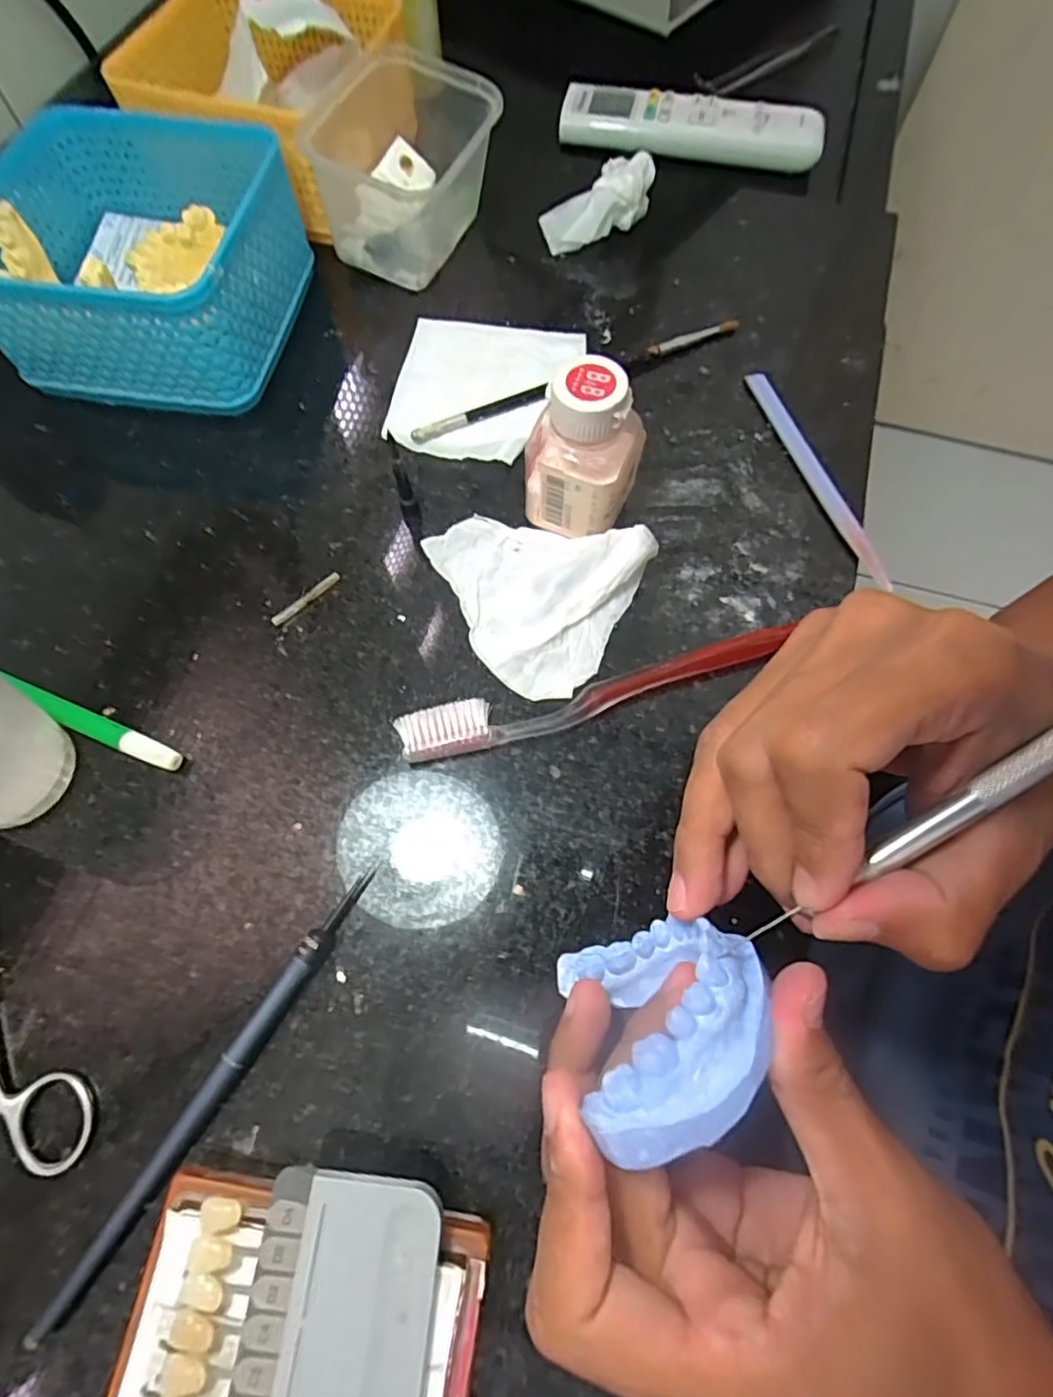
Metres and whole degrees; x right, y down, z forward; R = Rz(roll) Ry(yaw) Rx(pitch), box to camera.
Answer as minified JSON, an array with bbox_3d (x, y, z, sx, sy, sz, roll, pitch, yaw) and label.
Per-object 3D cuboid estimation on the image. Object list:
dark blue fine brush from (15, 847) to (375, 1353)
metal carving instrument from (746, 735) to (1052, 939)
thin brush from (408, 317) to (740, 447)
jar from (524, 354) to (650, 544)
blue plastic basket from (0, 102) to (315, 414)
[{"bbox_3d":[-0.099,0.124,0.207,0.009,0.008,0.154,30,70,11],"label":"dark blue fine brush"},{"bbox_3d":[0.110,0.021,0.147,0.127,0.004,0.007,-38,71,12],"label":"metal carving instrument"},{"bbox_3d":[0.029,-0.166,0.324,0.188,0.008,0.010,-25,70,-10],"label":"thin brush"},{"bbox_3d":[0.024,-0.101,0.262,0.042,0.072,0.033,18,69,7],"label":"jar"},{"bbox_3d":[-0.197,-0.222,0.320,0.140,0.064,0.132,9,68,3],"label":"blue plastic basket"}]

